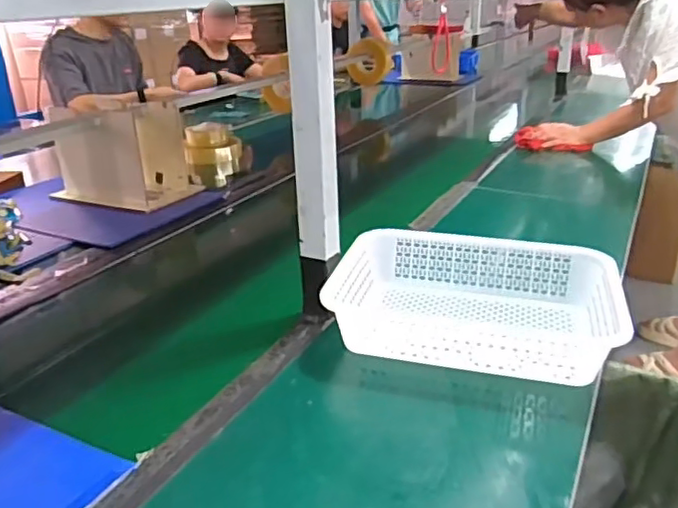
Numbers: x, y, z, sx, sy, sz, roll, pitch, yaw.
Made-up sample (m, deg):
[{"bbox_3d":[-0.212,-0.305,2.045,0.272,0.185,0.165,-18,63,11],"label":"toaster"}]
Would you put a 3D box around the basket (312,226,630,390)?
[{"bbox_3d":[0.180,0.060,0.834,0.359,0.085,0.240,7,24,18],"label":"basket"}]

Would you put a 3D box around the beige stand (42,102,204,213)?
[{"bbox_3d":[-0.490,-0.227,1.377,0.248,0.202,0.173,7,24,18],"label":"beige stand"}]

